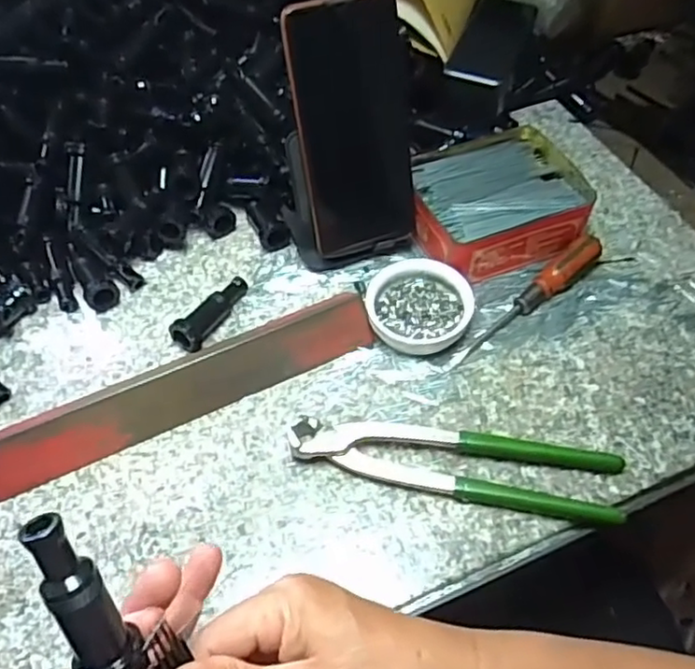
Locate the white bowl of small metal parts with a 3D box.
[{"bbox_3d":[0.050,-0.019,0.455,0.071,0.024,0.068,-1,54,1],"label":"white bowl of small metal parts"}]

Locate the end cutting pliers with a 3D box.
[{"bbox_3d":[0.063,0.078,0.393,0.195,0.016,0.043,7,55,7],"label":"end cutting pliers"}]

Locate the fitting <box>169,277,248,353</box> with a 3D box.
[{"bbox_3d":[-0.097,-0.019,0.462,0.019,0.021,0.067,23,58,17],"label":"fitting"}]

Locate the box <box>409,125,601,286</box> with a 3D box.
[{"bbox_3d":[0.112,-0.101,0.499,0.129,0.040,0.111,-18,56,-11],"label":"box"}]

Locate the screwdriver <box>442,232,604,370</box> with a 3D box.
[{"bbox_3d":[0.125,-0.023,0.458,0.149,0.022,0.018,-34,60,-20],"label":"screwdriver"}]

